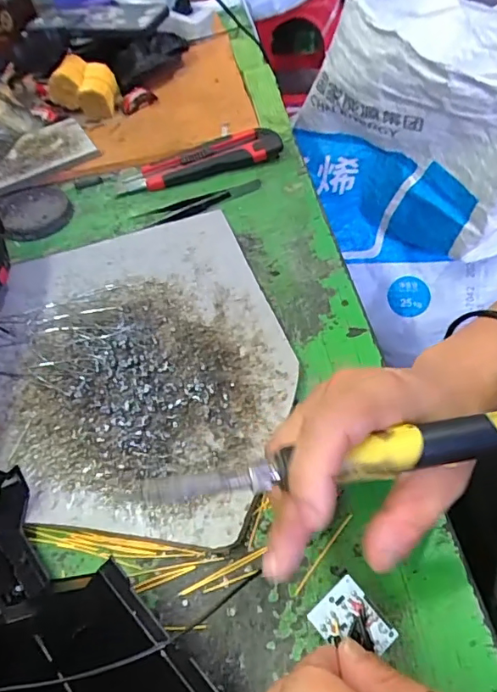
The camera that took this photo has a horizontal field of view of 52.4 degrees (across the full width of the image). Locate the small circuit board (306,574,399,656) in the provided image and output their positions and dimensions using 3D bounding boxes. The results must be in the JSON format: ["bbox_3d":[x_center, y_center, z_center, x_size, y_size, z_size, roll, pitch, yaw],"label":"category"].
[{"bbox_3d":[0.044,0.118,0.214,0.024,0.004,0.032,-38,78,-19],"label":"small circuit board"}]

